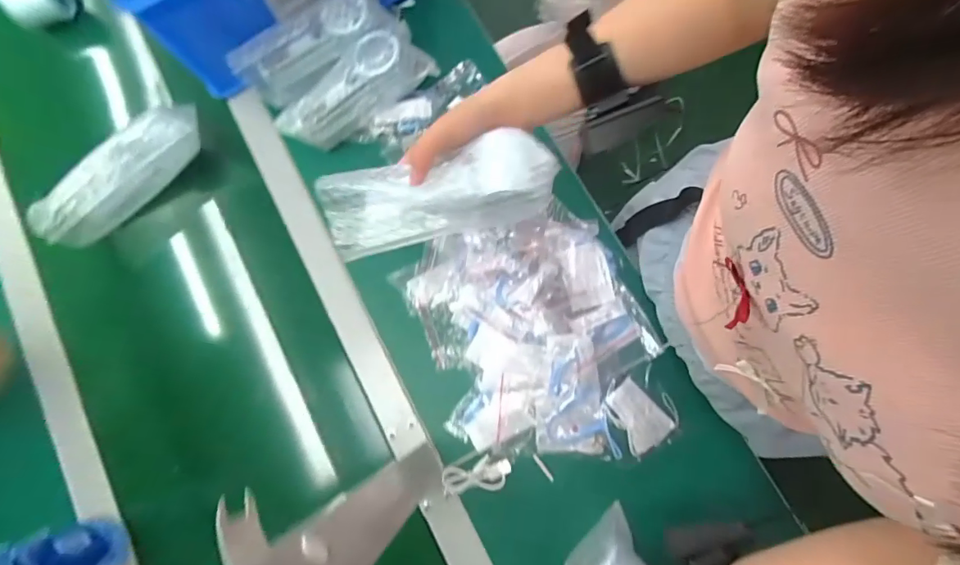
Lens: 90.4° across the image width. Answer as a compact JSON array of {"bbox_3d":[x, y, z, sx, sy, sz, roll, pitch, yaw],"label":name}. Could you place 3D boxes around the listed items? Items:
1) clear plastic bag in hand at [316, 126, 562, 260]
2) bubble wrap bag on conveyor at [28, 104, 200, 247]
[{"bbox_3d":[-0.036,-0.075,0.393,0.191,0.031,0.071,-11,79,9],"label":"clear plastic bag in hand"},{"bbox_3d":[-0.420,-0.126,0.557,0.215,0.055,0.053,-42,82,-8],"label":"bubble wrap bag on conveyor"}]

